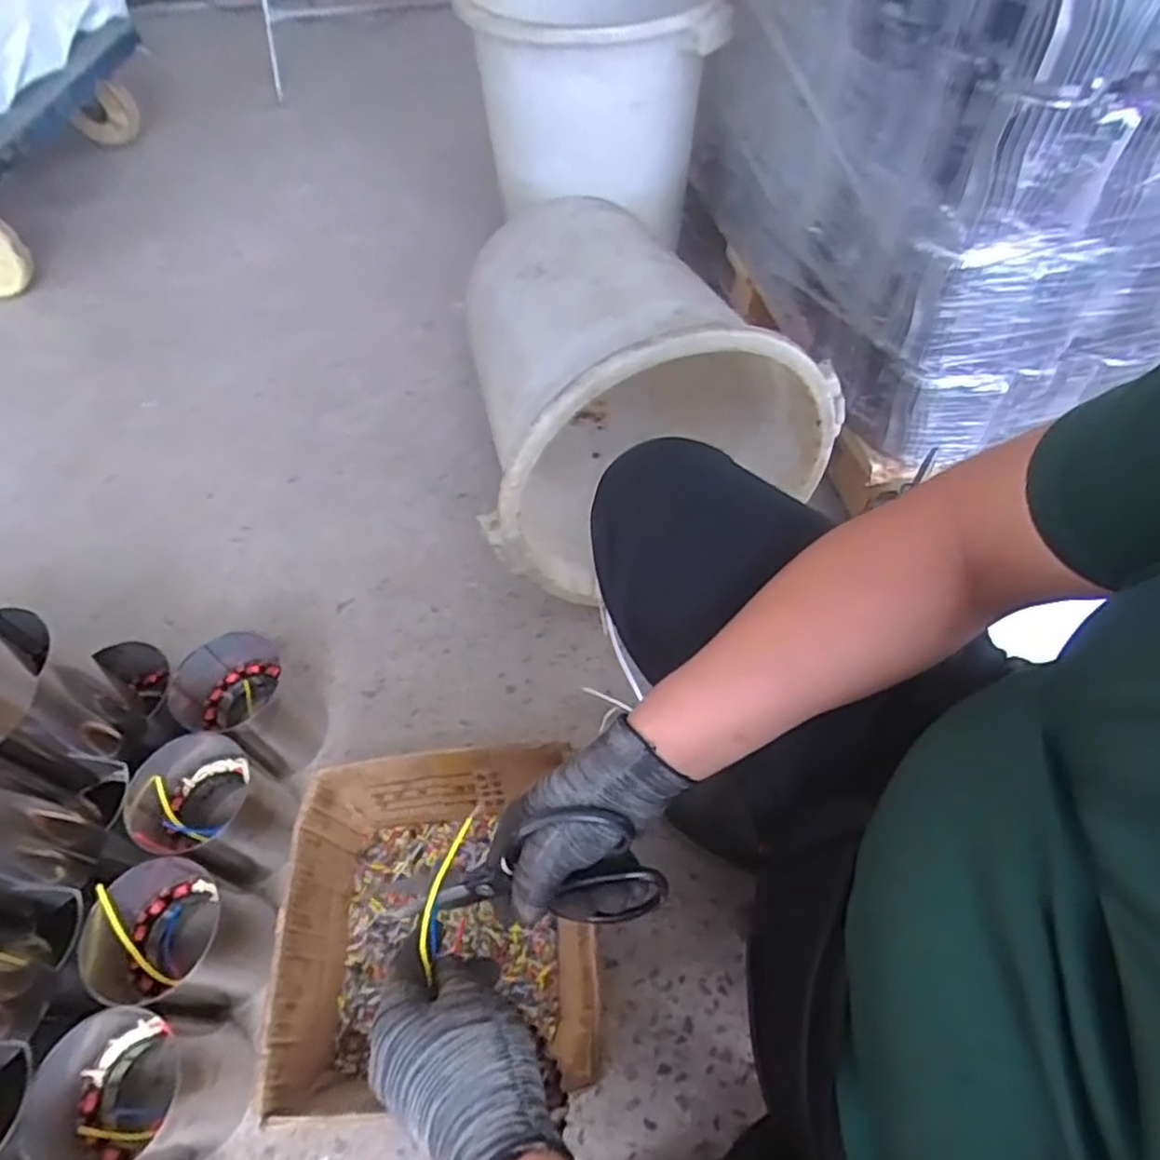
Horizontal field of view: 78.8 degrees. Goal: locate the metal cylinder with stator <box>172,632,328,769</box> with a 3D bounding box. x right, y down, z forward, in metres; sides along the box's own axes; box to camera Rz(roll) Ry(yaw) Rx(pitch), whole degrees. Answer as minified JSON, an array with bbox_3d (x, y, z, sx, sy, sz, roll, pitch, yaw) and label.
[{"bbox_3d":[-0.397,0.154,0.852,0.120,0.137,0.130,-7,56,-3],"label":"metal cylinder with stator"}]

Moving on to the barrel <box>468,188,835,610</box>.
[{"bbox_3d":[0.041,-0.273,0.972,0.426,0.392,0.467,-16,57,-9],"label":"barrel"}]

